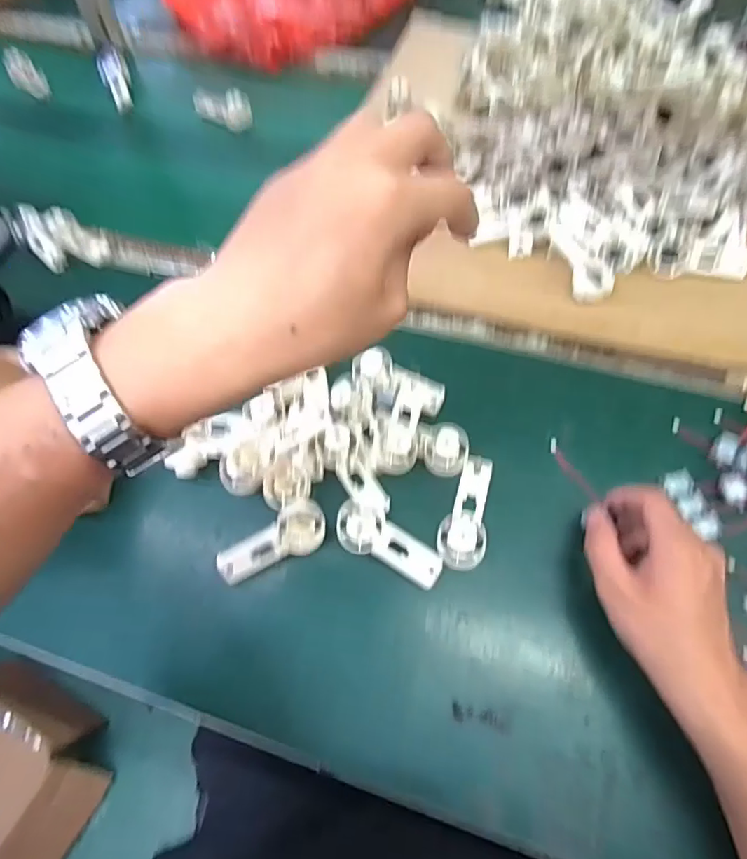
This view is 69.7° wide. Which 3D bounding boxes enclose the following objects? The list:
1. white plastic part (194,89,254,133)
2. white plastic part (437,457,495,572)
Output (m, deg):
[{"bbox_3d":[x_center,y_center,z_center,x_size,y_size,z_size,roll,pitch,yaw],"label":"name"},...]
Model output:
[{"bbox_3d":[-0.228,-0.479,0.793,0.103,0.038,0.037,23,65,15],"label":"white plastic part"},{"bbox_3d":[0.079,0.066,0.456,0.039,0.021,0.100,7,62,8],"label":"white plastic part"}]

